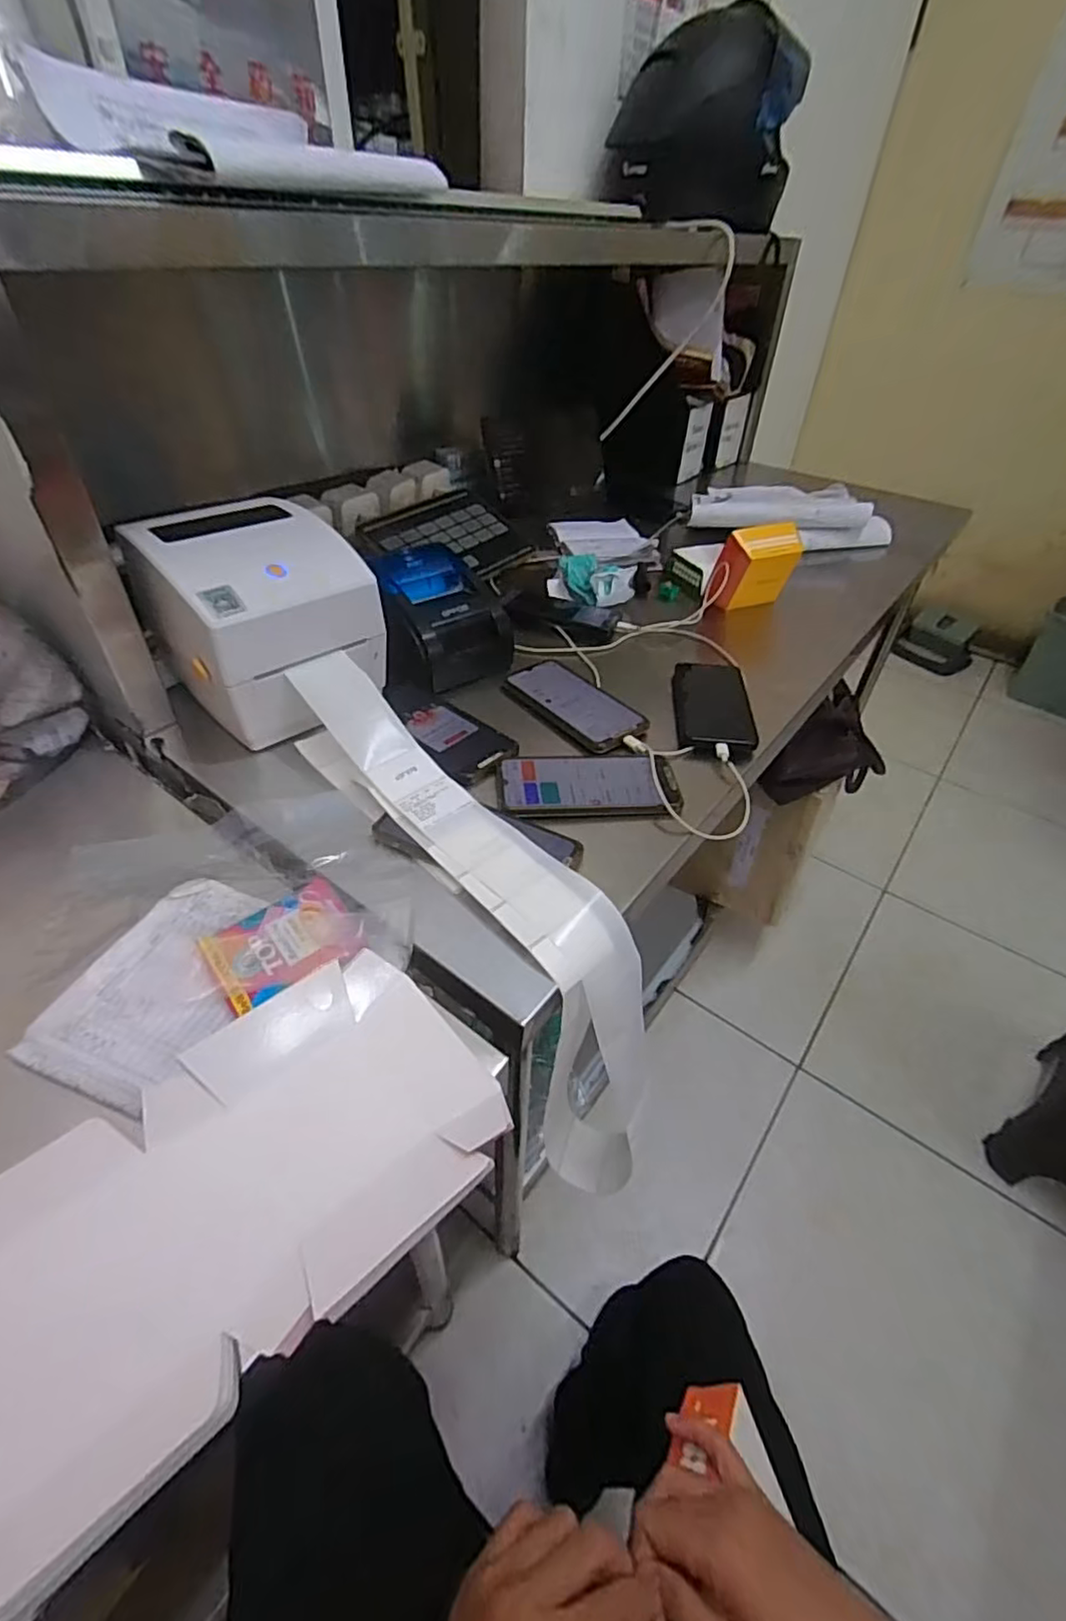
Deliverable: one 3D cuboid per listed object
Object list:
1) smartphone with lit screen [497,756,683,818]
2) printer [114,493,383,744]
[{"bbox_3d":[0.053,-0.027,0.618,0.171,0.014,0.089,1,43,-2],"label":"smartphone with lit screen"},{"bbox_3d":[-0.272,-0.191,0.654,0.211,0.163,0.173,34,51,29],"label":"printer"}]

